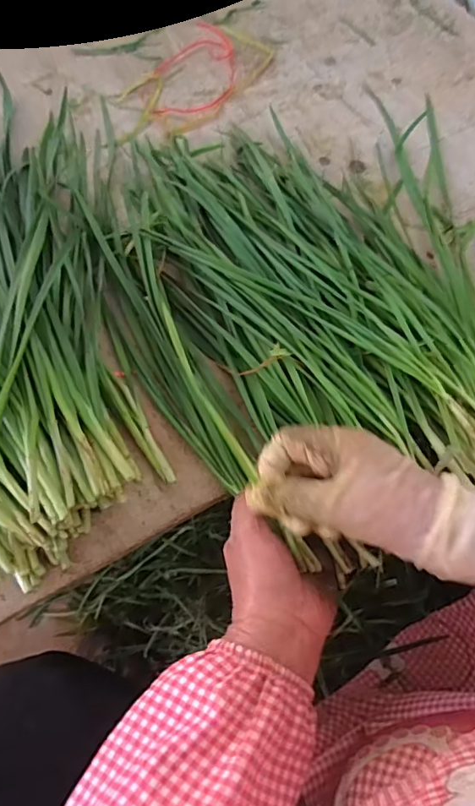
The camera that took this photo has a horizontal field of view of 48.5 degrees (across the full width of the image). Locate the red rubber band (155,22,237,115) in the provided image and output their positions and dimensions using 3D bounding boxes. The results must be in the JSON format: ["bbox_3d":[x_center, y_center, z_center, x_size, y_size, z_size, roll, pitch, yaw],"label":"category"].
[{"bbox_3d":[-0.044,-0.366,0.573,0.083,0.004,0.139,2,68,0],"label":"red rubber band"}]

